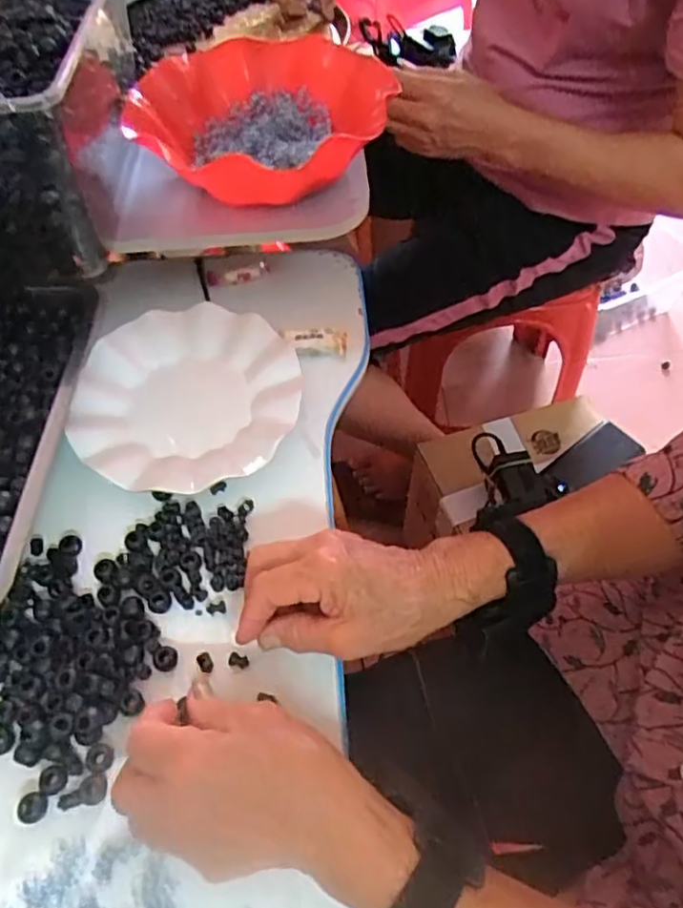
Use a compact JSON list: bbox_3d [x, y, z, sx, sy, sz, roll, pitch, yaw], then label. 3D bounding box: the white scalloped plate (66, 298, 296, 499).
[{"bbox_3d":[-0.123,-0.049,0.511,0.174,0.020,0.168,-1,56,1],"label":"white scalloped plate"}]

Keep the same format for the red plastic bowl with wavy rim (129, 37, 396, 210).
[{"bbox_3d":[-0.070,-0.292,0.554,0.207,0.061,0.224,4,56,5],"label":"red plastic bowl with wavy rim"}]

